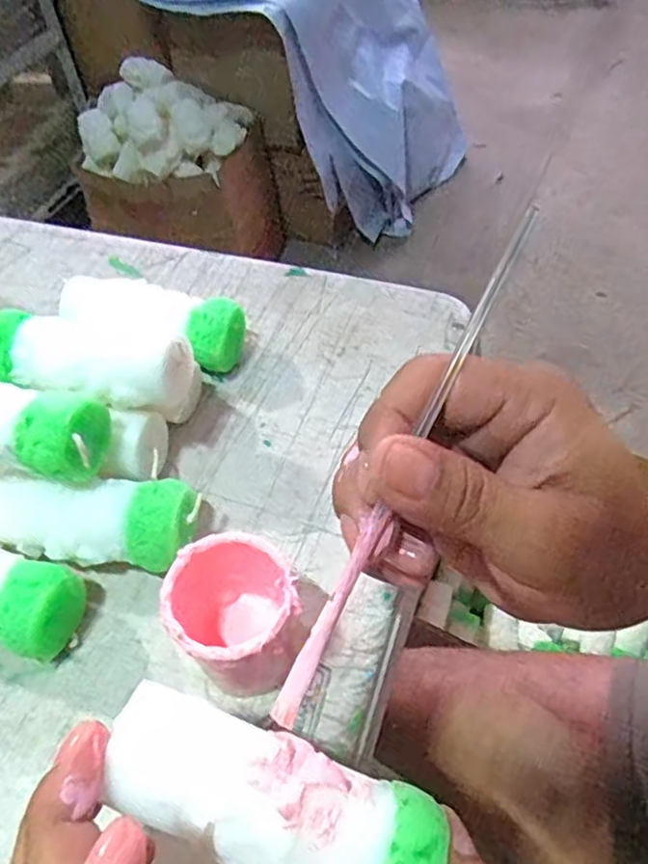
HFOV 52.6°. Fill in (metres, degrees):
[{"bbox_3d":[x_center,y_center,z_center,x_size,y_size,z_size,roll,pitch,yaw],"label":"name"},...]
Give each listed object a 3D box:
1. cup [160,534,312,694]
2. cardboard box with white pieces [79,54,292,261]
[{"bbox_3d":[-0.034,0.080,0.273,0.048,0.063,0.050,-3,52,3],"label":"cup"},{"bbox_3d":[-0.304,-0.578,1.472,0.400,0.353,0.301,6,53,10],"label":"cardboard box with white pieces"}]

